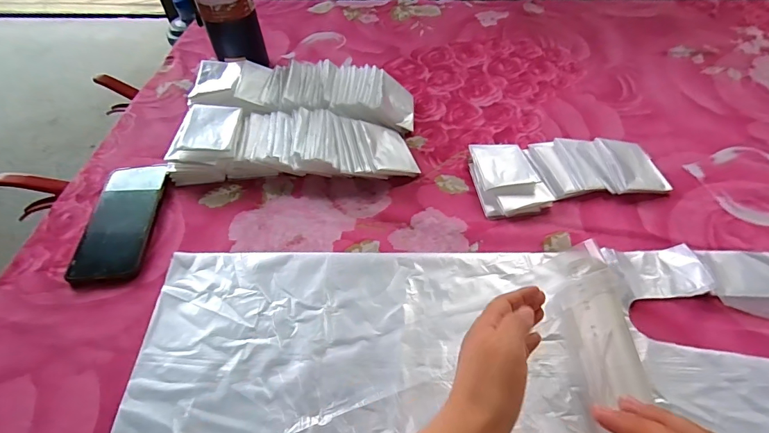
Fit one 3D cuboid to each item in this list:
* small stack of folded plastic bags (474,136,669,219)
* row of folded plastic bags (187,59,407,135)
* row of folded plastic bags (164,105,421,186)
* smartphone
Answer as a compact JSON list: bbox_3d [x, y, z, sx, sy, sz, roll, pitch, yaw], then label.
[{"bbox_3d":[0.219,-0.059,0.494,0.219,0.023,0.102,-7,53,-3],"label":"small stack of folded plastic bags"},{"bbox_3d":[-0.118,-0.170,0.575,0.318,0.055,0.103,1,53,3],"label":"row of folded plastic bags"},{"bbox_3d":[-0.115,-0.091,0.515,0.306,0.051,0.099,0,53,3],"label":"row of folded plastic bags"},{"bbox_3d":[-0.309,0.004,0.476,0.082,0.013,0.164,-5,53,-1],"label":"smartphone"}]

